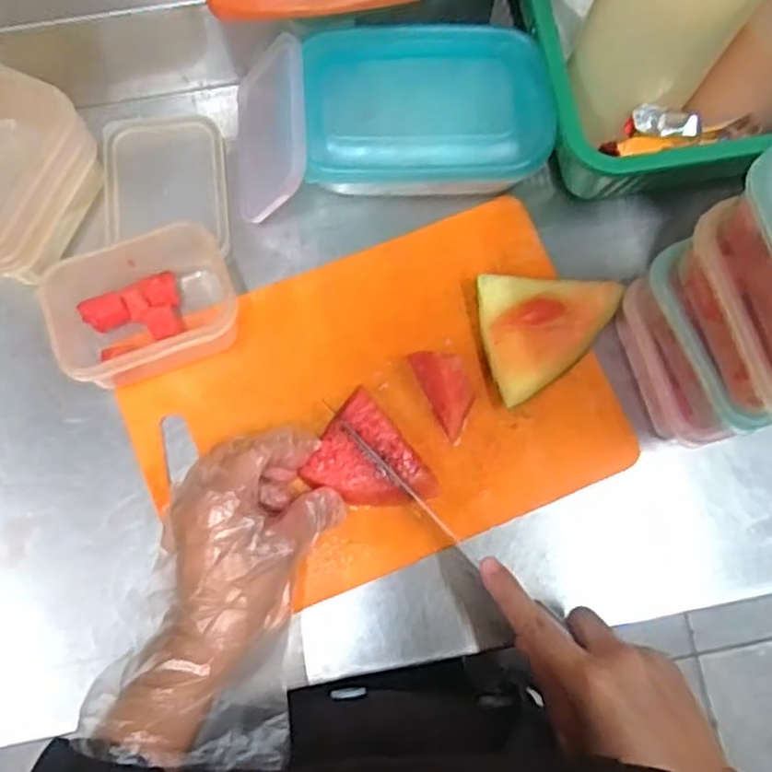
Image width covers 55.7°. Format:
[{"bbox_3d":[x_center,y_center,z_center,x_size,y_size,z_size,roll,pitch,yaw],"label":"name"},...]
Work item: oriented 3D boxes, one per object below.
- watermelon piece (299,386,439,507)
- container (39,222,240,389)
[{"bbox_3d":[-0.004,0.047,0.450,0.073,0.018,0.063,31,79,5],"label":"watermelon piece"},{"bbox_3d":[-0.153,-0.045,0.457,0.117,0.043,0.082,-20,79,-6],"label":"container"}]

